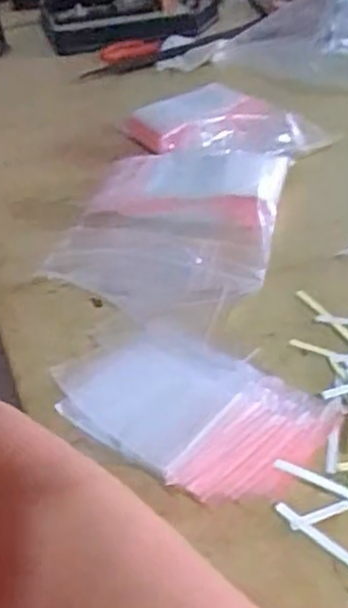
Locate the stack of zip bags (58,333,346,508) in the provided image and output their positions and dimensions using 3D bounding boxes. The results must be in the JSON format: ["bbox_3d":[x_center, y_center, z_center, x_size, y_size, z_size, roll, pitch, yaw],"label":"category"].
[{"bbox_3d":[0.009,0.059,0.439,0.154,0.011,0.102,25,46,33],"label":"stack of zip bags"}]

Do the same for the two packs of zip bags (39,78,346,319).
[{"bbox_3d":[0.018,-0.100,0.612,0.168,0.031,0.286,5,38,12],"label":"two packs of zip bags"}]

